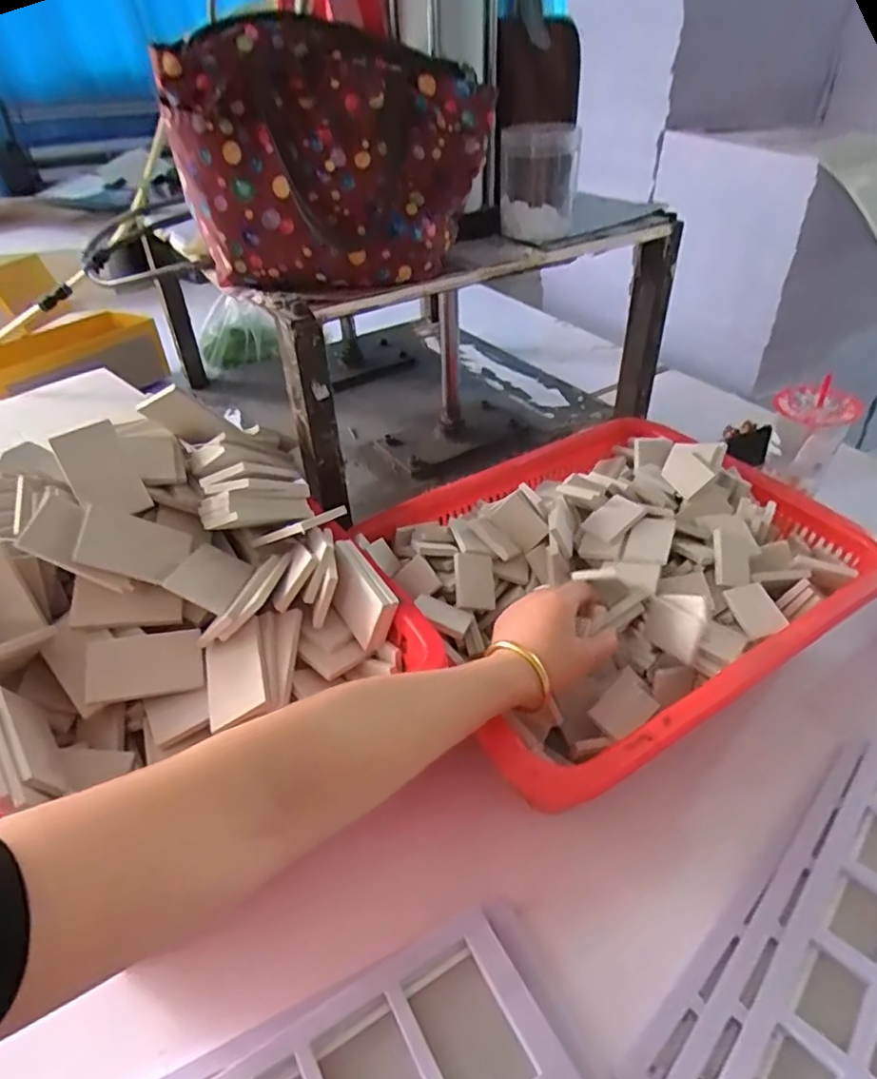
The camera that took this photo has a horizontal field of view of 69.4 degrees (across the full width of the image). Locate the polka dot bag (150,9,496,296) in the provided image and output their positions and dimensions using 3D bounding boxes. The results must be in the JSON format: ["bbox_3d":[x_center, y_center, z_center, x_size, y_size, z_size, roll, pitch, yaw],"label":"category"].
[{"bbox_3d":[-0.095,-0.332,0.563,0.231,0.187,0.161,-28,46,-28],"label":"polka dot bag"}]

